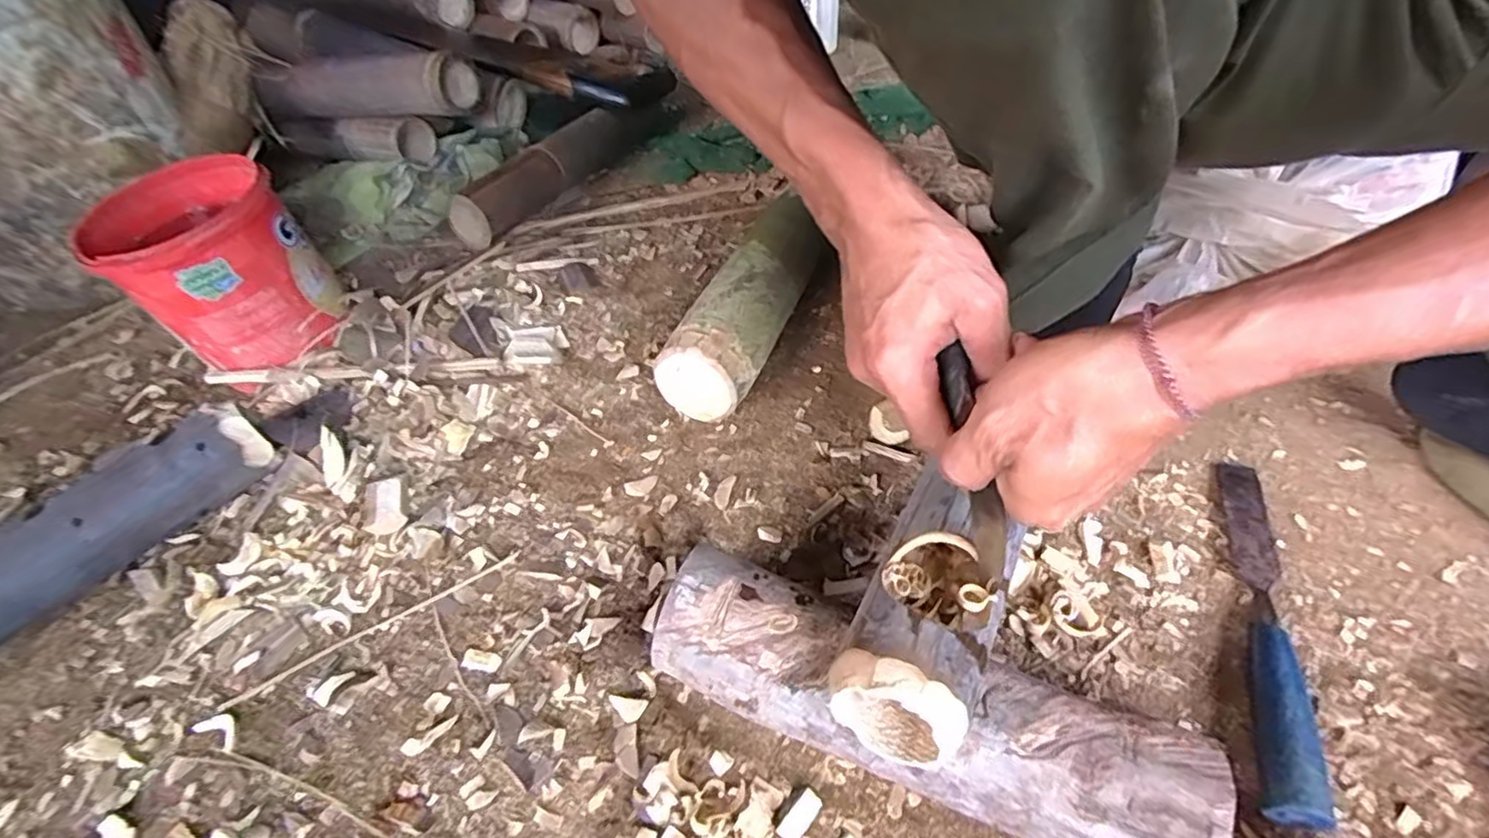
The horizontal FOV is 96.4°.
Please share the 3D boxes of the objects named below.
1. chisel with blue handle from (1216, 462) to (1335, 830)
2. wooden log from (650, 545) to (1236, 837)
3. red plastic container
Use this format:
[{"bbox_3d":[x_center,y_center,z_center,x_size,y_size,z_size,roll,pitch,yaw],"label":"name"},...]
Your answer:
[{"bbox_3d":[0.297,0.106,0.381,0.023,0.031,0.234,13,51,17],"label":"chisel with blue handle"},{"bbox_3d":[0.085,0.147,0.343,0.270,0.064,0.073,15,51,20],"label":"wooden log"},{"bbox_3d":[-0.449,-0.129,0.578,0.141,0.134,0.139,33,59,32],"label":"red plastic container"}]

